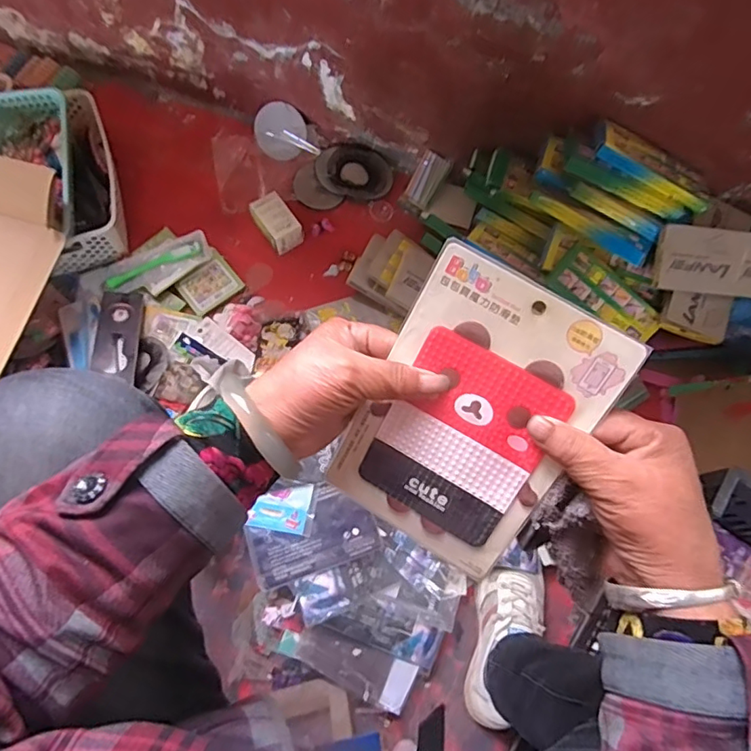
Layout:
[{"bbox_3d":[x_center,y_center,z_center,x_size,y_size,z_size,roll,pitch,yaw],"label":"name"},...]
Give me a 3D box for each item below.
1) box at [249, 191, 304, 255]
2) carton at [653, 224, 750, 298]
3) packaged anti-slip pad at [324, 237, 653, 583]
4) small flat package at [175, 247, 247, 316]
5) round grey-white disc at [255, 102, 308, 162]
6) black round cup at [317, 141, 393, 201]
[{"bbox_3d":[-0.165,-0.252,0.892,0.056,0.059,0.088,-37,77,-12],"label":"box"},{"bbox_3d":[0.505,-0.159,0.758,0.215,0.016,0.091,5,95,-2],"label":"carton"},{"bbox_3d":[0.055,0.028,0.320,0.121,0.005,0.176,31,111,8],"label":"packaged anti-slip pad"},{"bbox_3d":[-0.270,-0.148,0.872,0.092,0.017,0.070,-40,78,-13],"label":"small flat package"},{"bbox_3d":[-0.168,-0.431,0.944,0.089,0.091,0.011,22,37,-10],"label":"round grey-white disc"},{"bbox_3d":[-0.034,-0.366,0.945,0.133,0.028,0.109,28,74,7],"label":"black round cup"}]

